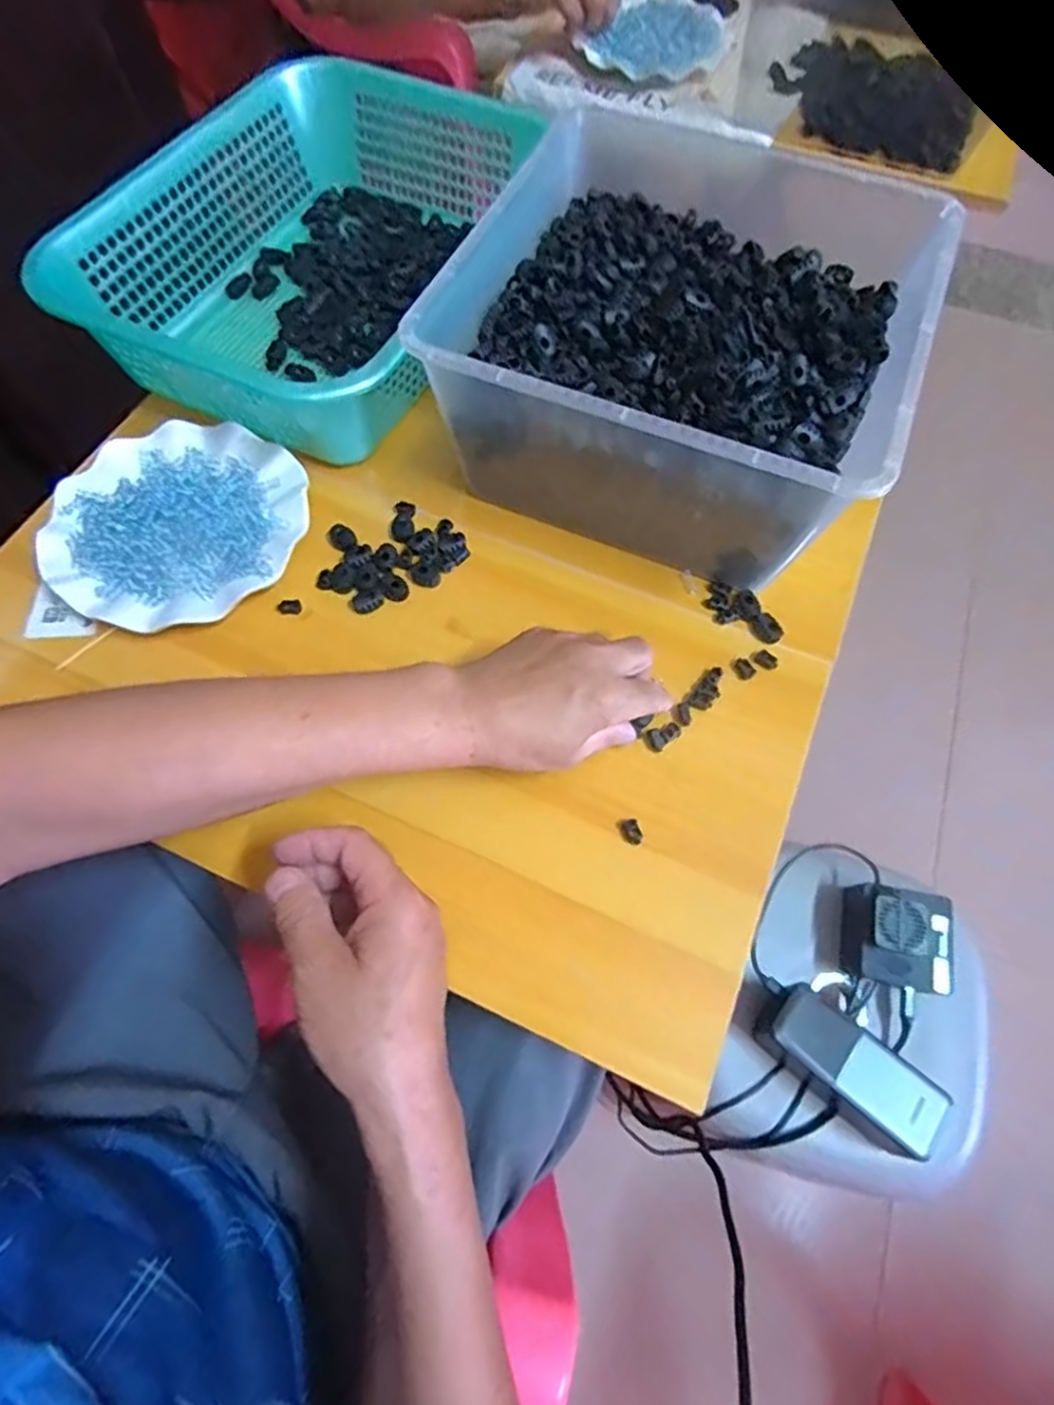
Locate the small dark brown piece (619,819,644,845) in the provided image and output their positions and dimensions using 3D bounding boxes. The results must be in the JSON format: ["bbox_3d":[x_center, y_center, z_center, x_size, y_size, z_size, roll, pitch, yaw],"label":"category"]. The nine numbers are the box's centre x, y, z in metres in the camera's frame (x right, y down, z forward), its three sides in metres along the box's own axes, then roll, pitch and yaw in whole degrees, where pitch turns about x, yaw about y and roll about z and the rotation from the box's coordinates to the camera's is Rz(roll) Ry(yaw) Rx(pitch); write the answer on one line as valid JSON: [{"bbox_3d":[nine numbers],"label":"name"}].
[{"bbox_3d":[0.065,0.081,0.416,0.011,0.004,0.016,-14,67,-7],"label":"small dark brown piece"}]

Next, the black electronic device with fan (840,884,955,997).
[{"bbox_3d":[0.311,0.198,0.560,0.076,0.049,0.079,16,66,6],"label":"black electronic device with fan"}]

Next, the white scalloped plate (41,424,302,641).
[{"bbox_3d":[-0.257,-0.131,0.493,0.178,0.019,0.175,0,66,-1],"label":"white scalloped plate"}]

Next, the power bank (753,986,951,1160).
[{"bbox_3d":[0.248,0.282,0.517,0.127,0.051,0.056,38,70,15],"label":"power bank"}]

